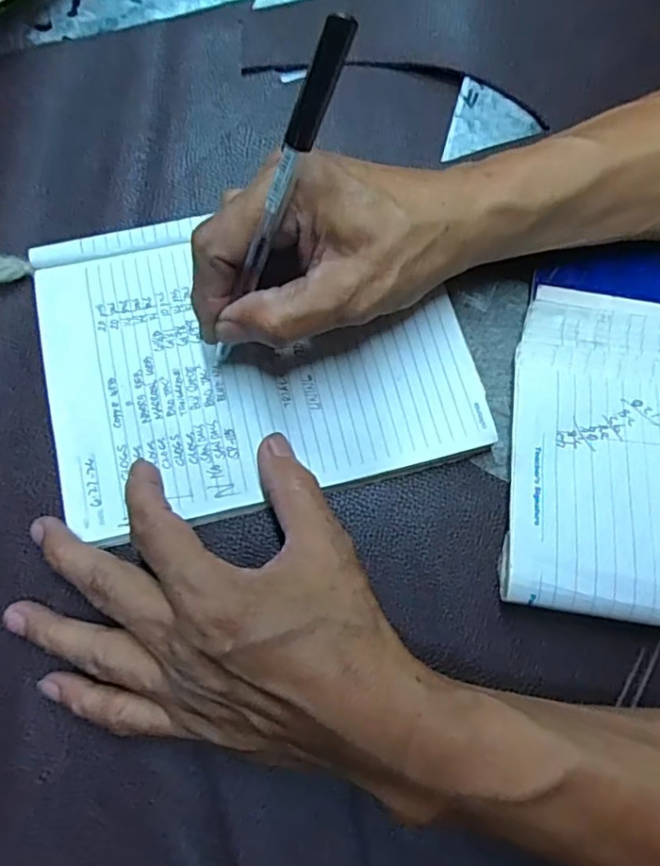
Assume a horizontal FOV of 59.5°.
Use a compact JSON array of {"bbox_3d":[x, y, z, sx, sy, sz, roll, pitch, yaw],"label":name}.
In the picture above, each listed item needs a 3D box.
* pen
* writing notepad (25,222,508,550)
[{"bbox_3d":[-0.025,-0.077,0.222,0.011,0.153,0.006,46,49,11],"label":"pen"},{"bbox_3d":[-0.035,-0.042,0.278,0.195,0.008,0.147,-12,76,-3],"label":"writing notepad"}]

